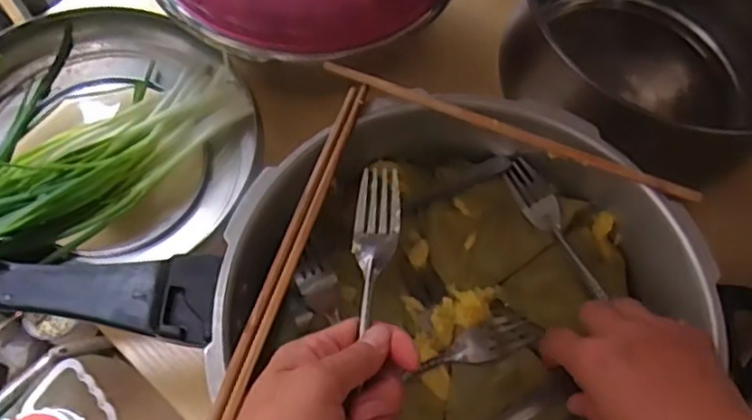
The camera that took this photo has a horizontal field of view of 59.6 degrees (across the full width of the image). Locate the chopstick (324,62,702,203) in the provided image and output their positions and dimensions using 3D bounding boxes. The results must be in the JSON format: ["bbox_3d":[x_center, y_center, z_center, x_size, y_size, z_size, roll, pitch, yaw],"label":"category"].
[{"bbox_3d":[0.079,-0.049,0.397,0.231,0.009,0.012,20,66,6],"label":"chopstick"}]

